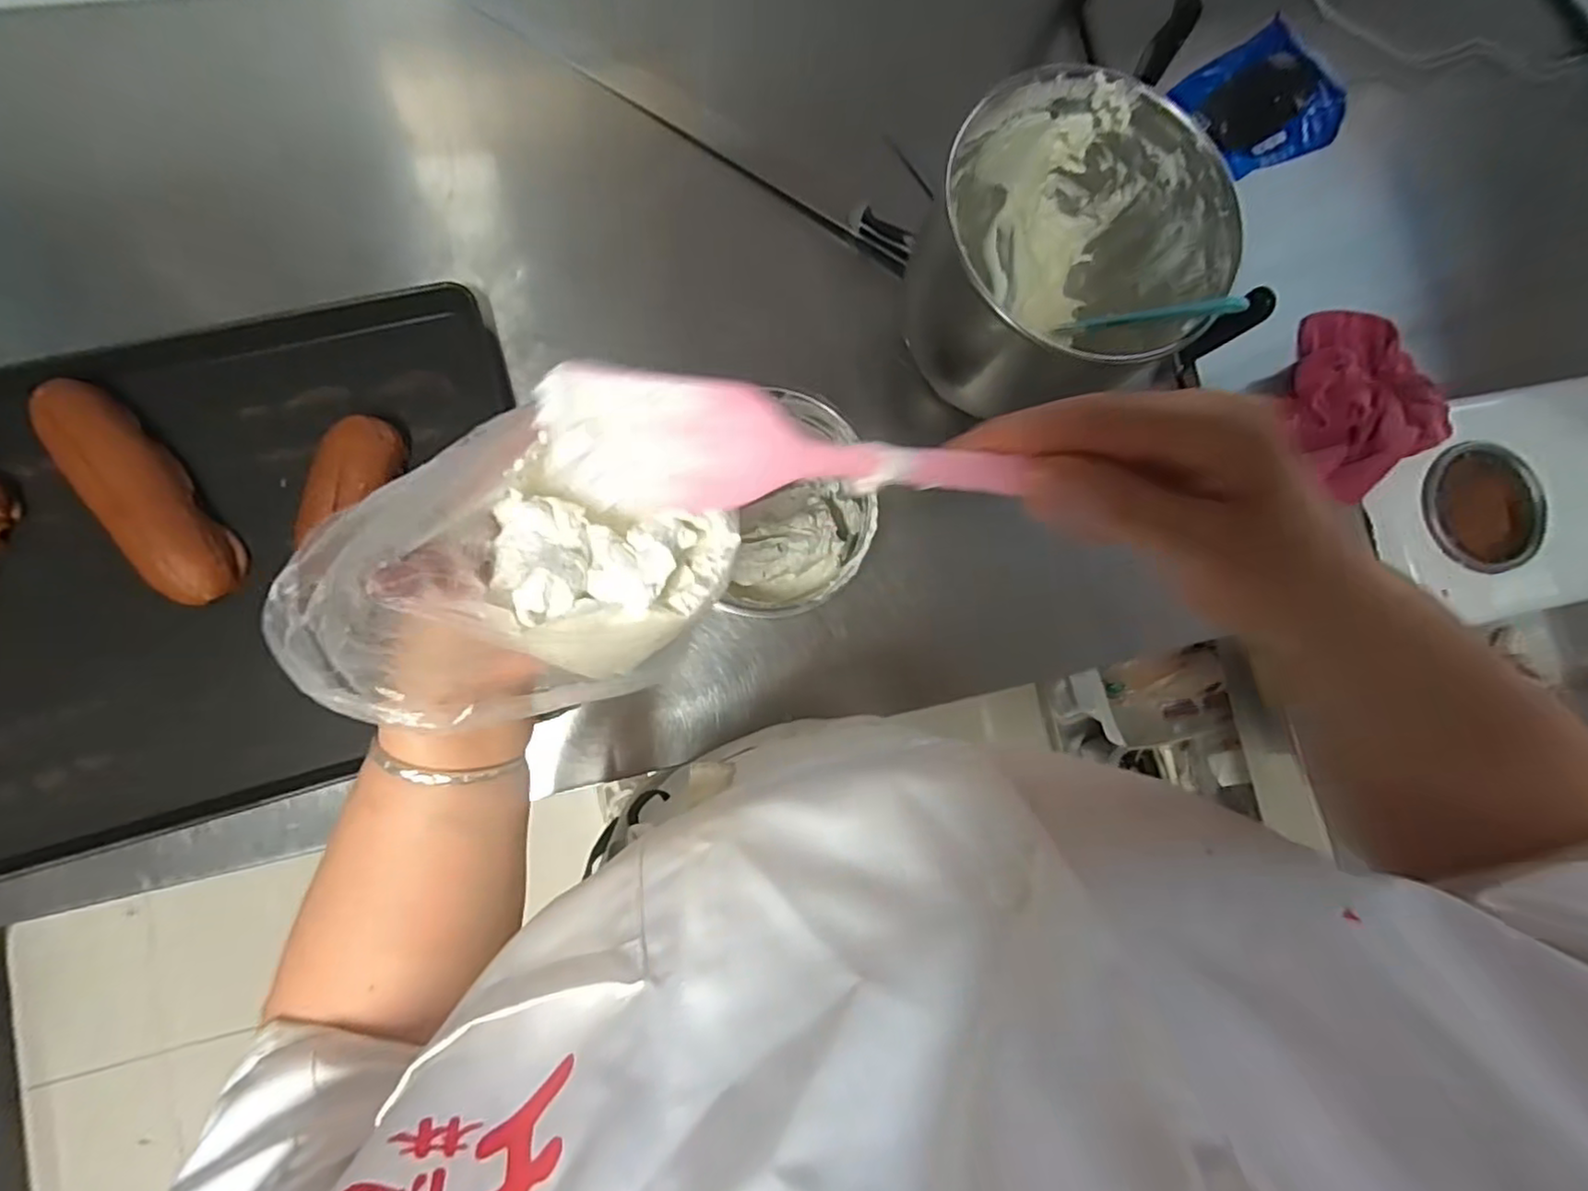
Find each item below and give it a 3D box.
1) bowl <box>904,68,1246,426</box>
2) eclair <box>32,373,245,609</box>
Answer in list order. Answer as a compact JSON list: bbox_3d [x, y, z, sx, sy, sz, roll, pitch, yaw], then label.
[{"bbox_3d":[0.211,-0.274,0.562,0.212,0.181,0.185,10,83,-5],"label":"bowl"},{"bbox_3d":[-0.527,-0.084,0.530,0.061,0.039,0.194,-37,89,-9],"label":"eclair"}]

